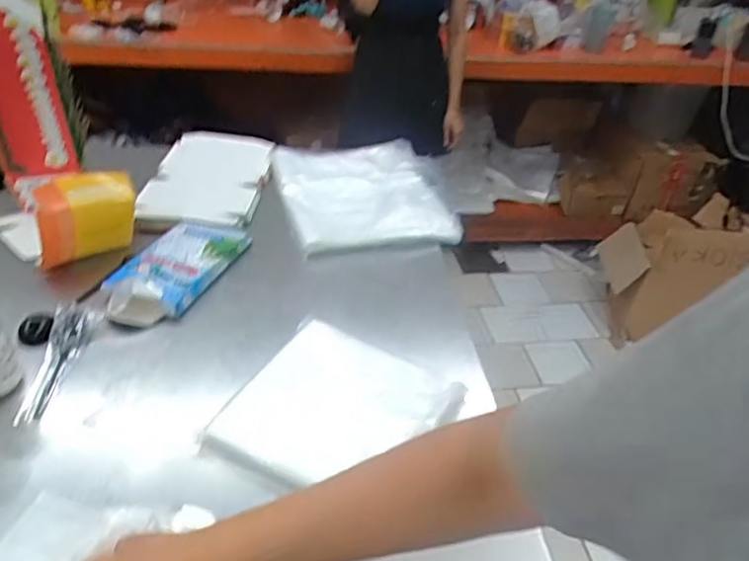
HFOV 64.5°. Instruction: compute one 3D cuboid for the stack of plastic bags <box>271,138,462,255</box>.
[{"bbox_3d":[-0.021,-0.165,1.064,0.282,0.026,0.344,-6,37,-15],"label":"stack of plastic bags"}]

